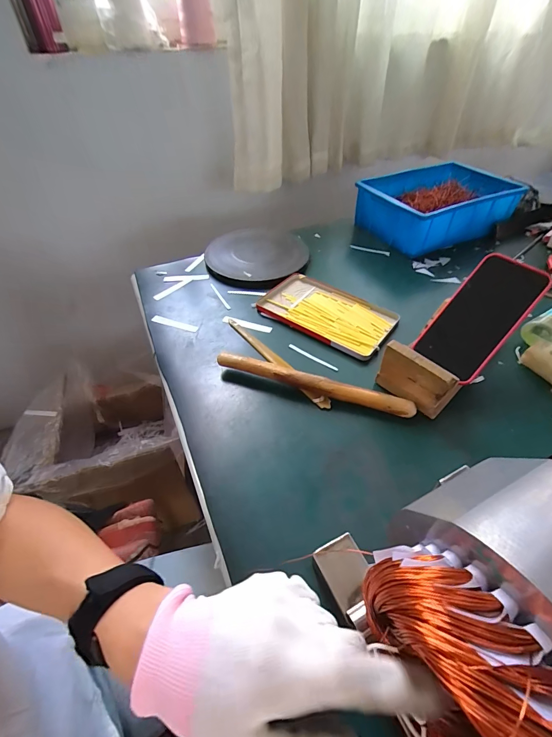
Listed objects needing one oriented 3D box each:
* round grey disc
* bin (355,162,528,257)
[{"bbox_3d":[-0.036,-0.221,0.650,0.190,0.021,0.221,-7,48,-4],"label":"round grey disc"},{"bbox_3d":[0.332,-0.344,0.709,0.289,0.075,0.196,-20,50,-16],"label":"bin"}]

